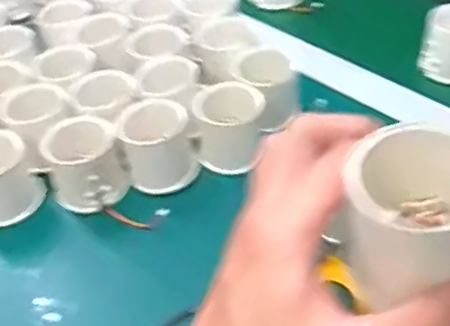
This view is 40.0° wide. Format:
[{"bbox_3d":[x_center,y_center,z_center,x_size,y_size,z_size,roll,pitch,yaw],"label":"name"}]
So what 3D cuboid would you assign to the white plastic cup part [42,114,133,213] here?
[{"bbox_3d":[-0.108,-0.001,0.477,0.060,0.054,0.054,-19,45,-15],"label":"white plastic cup part"}]

